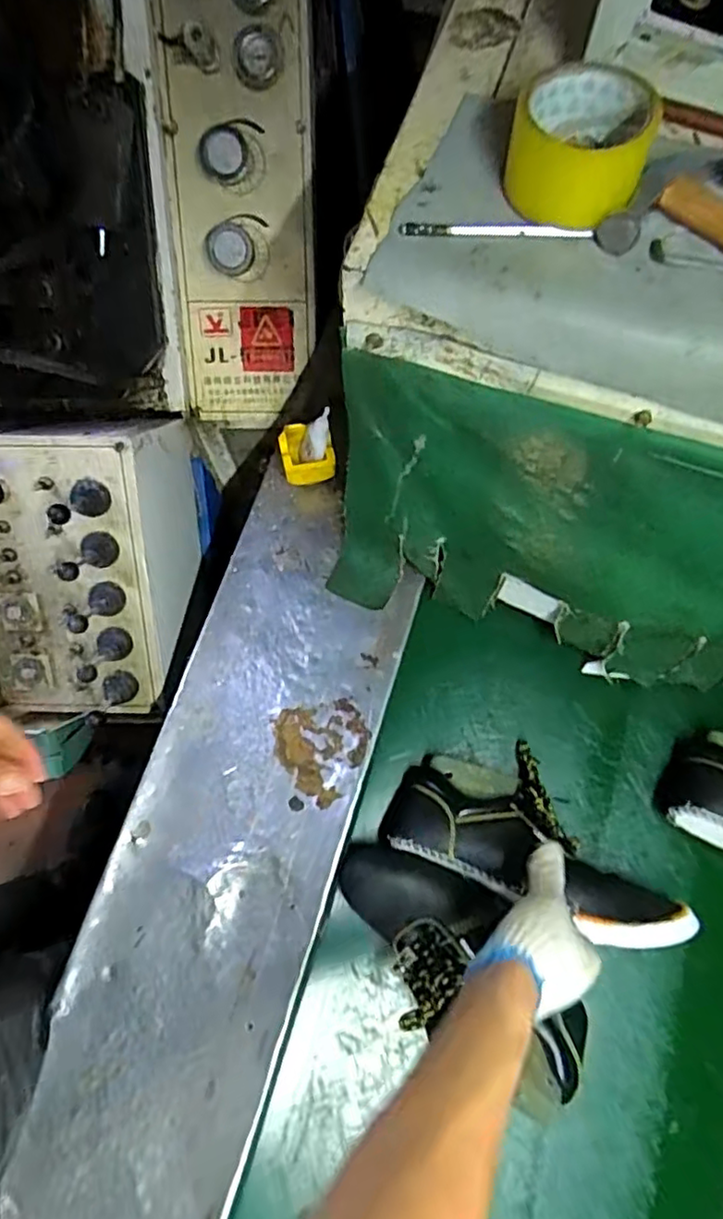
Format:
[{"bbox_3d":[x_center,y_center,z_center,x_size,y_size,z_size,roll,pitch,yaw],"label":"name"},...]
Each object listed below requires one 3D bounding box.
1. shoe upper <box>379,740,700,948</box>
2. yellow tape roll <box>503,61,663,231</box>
[{"bbox_3d":[0.177,0.228,0.624,0.292,0.063,0.140,24,73,18],"label":"shoe upper"},{"bbox_3d":[0.146,-0.312,0.420,0.089,0.047,0.090,0,71,1],"label":"yellow tape roll"}]

